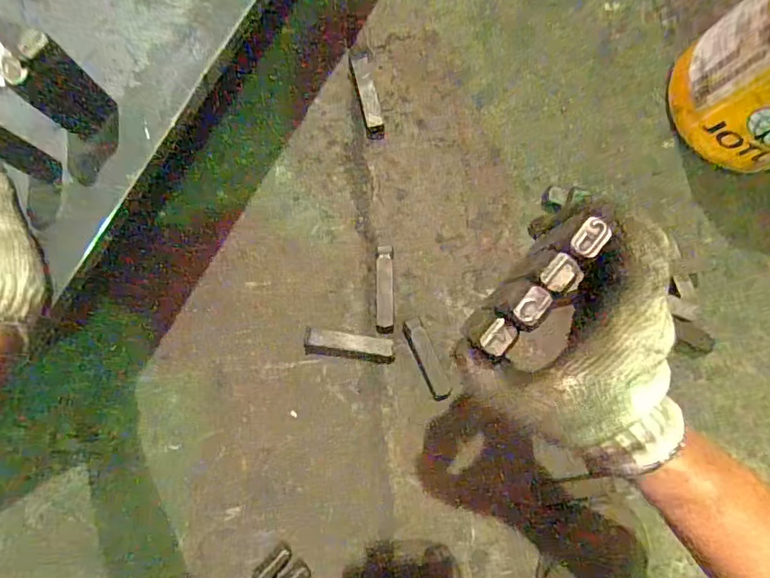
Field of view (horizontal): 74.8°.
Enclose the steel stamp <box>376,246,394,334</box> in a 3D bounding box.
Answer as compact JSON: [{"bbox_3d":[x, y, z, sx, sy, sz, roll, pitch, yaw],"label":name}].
[{"bbox_3d":[0.000,0.002,0.533,0.019,0.026,0.089,-1,86,-4],"label":"steel stamp"}]

